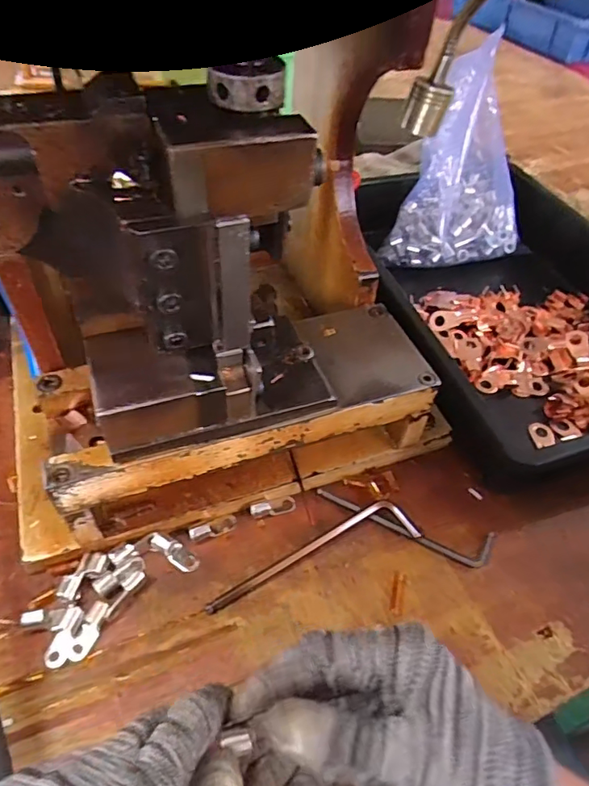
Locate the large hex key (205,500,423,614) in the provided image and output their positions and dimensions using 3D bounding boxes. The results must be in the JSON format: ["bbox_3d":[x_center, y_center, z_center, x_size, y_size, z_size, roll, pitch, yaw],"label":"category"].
[{"bbox_3d":[0.011,0.099,0.335,0.141,0.016,0.034,-13,51,-16],"label":"large hex key"}]

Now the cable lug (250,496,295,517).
[{"bbox_3d":[-0.015,0.080,0.360,0.032,0.007,0.012,-12,50,-15],"label":"cable lug"}]

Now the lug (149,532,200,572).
[{"bbox_3d":[-0.077,0.101,0.333,0.035,0.006,0.013,36,53,2],"label":"lug"}]

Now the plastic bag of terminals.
[{"bbox_3d":[0.178,-0.219,0.521,0.131,0.167,0.137,20,50,13],"label":"plastic bag of terminals"}]

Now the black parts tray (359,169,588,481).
[{"bbox_3d":[0.198,-0.072,0.462,0.248,0.076,0.301,-12,50,-15],"label":"black parts tray"}]

